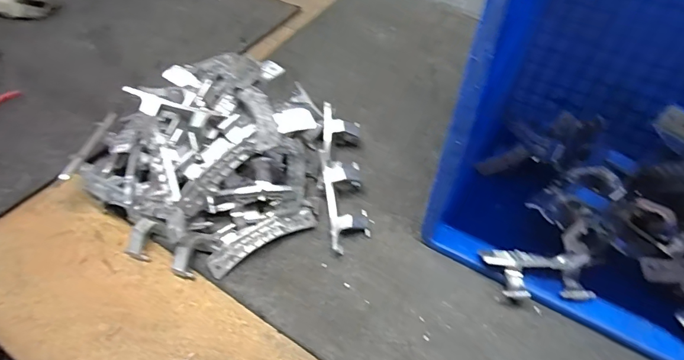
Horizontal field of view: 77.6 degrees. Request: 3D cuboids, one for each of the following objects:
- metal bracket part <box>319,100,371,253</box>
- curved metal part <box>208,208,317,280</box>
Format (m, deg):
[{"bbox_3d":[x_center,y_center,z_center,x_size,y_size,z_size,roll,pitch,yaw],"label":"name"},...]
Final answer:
[{"bbox_3d":[0.001,-0.006,0.643,0.067,0.063,0.233,-2,51,-3],"label":"metal bracket part"},{"bbox_3d":[-0.110,0.079,0.582,0.152,0.016,0.040,-28,100,-21],"label":"curved metal part"}]

